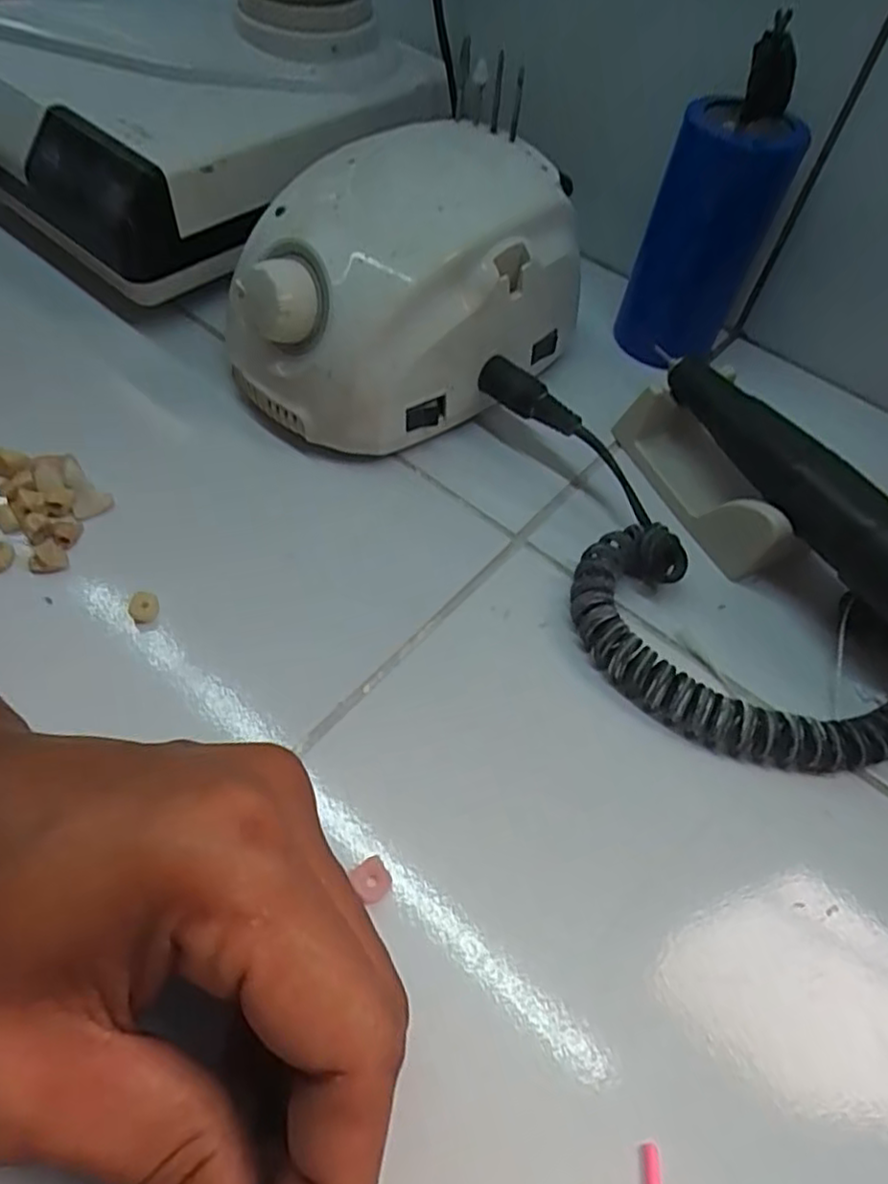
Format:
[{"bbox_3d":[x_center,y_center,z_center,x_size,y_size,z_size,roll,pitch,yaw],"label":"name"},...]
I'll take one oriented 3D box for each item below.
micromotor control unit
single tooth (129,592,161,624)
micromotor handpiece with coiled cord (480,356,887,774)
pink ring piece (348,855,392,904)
[{"bbox_3d":[-0.016,-0.122,0.285,0.143,0.086,0.097,-30,65,-23],"label":"micromotor control unit"},{"bbox_3d":[-0.103,0.005,0.234,0.010,0.011,0.006,-25,63,-21],"label":"single tooth"},{"bbox_3d":[0.103,-0.026,0.252,0.126,0.051,0.185,-11,59,-13],"label":"micromotor handpiece with coiled cord"},{"bbox_3d":[-0.021,0.082,0.195,0.010,0.004,0.011,-28,64,-22],"label":"pink ring piece"}]

